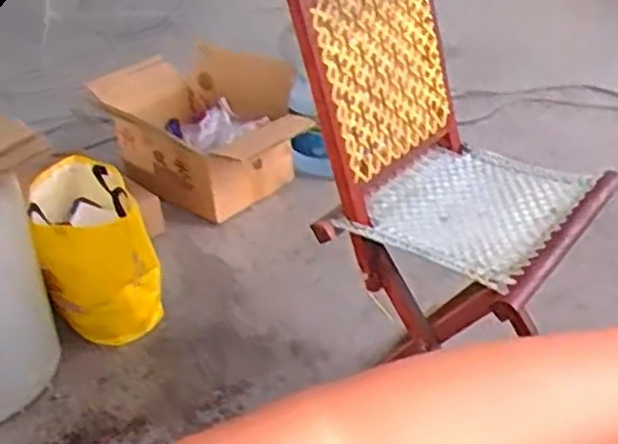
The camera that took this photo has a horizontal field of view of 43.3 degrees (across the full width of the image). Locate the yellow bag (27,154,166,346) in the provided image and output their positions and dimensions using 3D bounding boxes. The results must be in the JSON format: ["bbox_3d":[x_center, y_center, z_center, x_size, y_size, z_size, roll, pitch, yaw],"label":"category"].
[{"bbox_3d":[-0.444,0.052,1.628,0.212,0.310,0.251,-15,34,-16],"label":"yellow bag"}]

